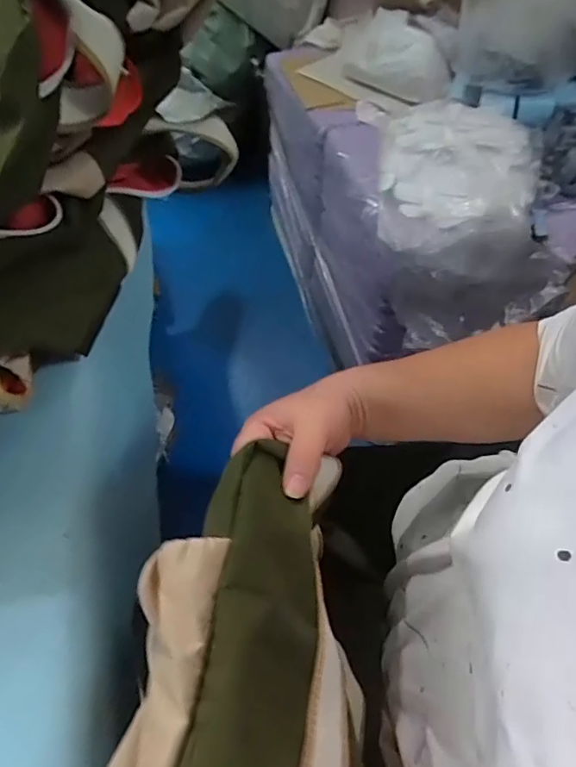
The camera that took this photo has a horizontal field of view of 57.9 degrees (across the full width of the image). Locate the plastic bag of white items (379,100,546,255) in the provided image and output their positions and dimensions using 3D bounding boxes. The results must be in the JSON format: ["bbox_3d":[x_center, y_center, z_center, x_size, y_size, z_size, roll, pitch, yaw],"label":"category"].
[{"bbox_3d":[0.279,-0.339,0.853,0.258,0.062,0.306,11,63,7],"label":"plastic bag of white items"}]

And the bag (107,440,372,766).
[{"bbox_3d":[-0.024,0.171,0.295,0.138,0.086,0.265,0,63,1],"label":"bag"}]

